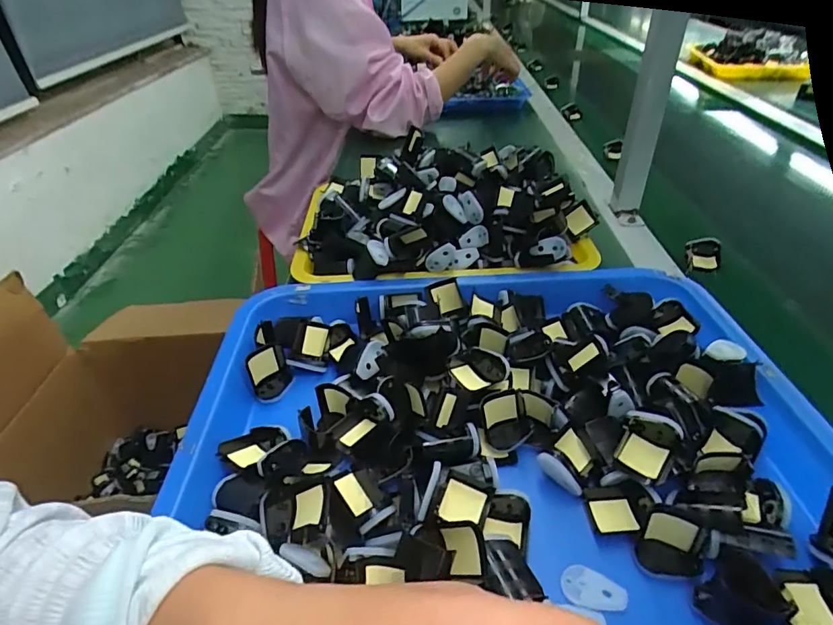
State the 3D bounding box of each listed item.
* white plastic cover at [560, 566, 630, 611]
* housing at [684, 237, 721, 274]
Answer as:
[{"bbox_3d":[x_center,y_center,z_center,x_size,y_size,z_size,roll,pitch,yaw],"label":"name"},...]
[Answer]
[{"bbox_3d":[0.102,0.159,0.283,0.035,0.005,0.020,13,40,19],"label":"white plastic cover"},{"bbox_3d":[0.336,-0.068,0.577,0.038,0.031,0.032,3,38,7],"label":"housing"}]

